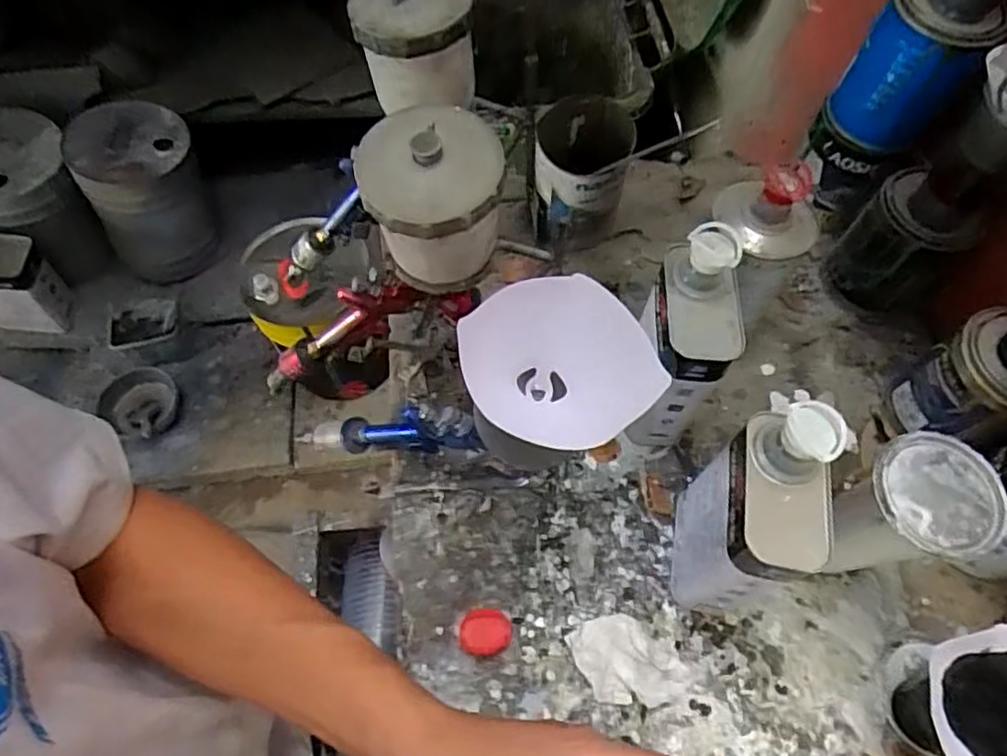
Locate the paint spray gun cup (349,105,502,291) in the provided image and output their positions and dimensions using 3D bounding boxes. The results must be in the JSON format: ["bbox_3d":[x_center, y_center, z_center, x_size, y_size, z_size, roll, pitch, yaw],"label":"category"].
[{"bbox_3d":[-0.051,-0.122,0.481,0.093,0.126,0.086,1,63,-1],"label":"paint spray gun cup"}]

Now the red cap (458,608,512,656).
[{"bbox_3d":[-0.016,0.224,0.577,0.045,0.025,0.039,-5,63,-4],"label":"red cap"}]

